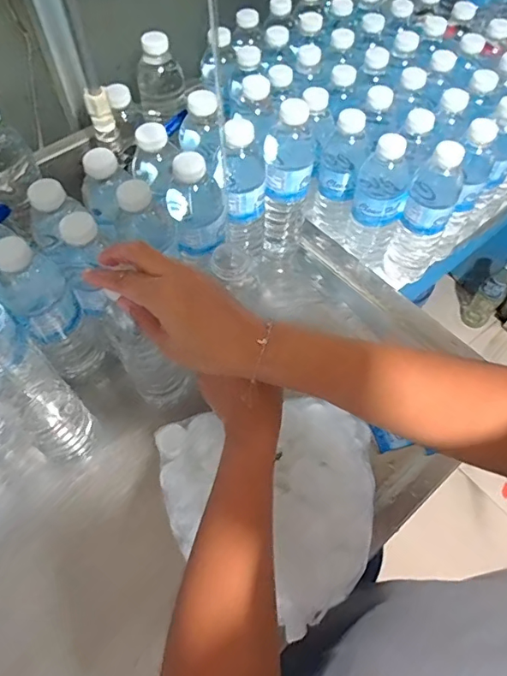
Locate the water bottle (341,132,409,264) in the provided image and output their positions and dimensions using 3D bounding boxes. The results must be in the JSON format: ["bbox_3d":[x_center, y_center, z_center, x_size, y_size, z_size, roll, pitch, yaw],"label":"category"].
[{"bbox_3d":[0.159,-0.177,0.607,0.067,0.166,0.056,14,60,9],"label":"water bottle"}]

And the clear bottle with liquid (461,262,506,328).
[{"bbox_3d":[0.762,-0.150,1.524,0.090,0.286,0.083,33,64,19],"label":"clear bottle with liquid"}]

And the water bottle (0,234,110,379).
[{"bbox_3d":[-0.205,-0.024,0.493,0.065,0.198,0.059,-37,65,-19],"label":"water bottle"}]

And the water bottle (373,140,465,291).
[{"bbox_3d":[0.218,-0.149,0.618,0.060,0.217,0.070,29,63,17],"label":"water bottle"}]

